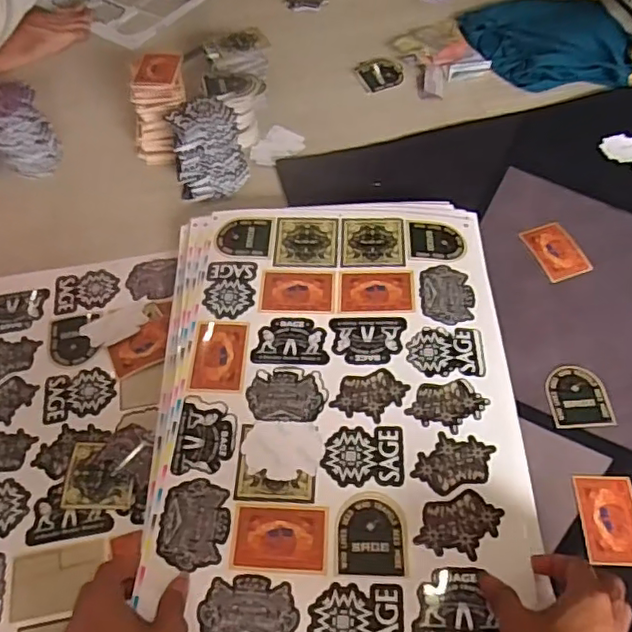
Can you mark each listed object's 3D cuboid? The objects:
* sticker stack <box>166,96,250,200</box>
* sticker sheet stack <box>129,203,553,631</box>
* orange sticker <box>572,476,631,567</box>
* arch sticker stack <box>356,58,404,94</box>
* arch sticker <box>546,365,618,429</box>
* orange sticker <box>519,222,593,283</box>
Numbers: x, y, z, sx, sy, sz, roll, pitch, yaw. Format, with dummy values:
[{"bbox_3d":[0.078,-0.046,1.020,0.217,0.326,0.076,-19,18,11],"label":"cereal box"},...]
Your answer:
[{"bbox_3d":[-0.138,-0.217,0.761,0.086,0.099,0.084,-7,58,-3],"label":"sticker stack"},{"bbox_3d":[0.022,0.075,0.578,0.347,0.025,0.483,-3,58,-1],"label":"sticker sheet stack"},{"bbox_3d":[0.276,0.190,0.547,0.057,0.005,0.080,2,58,2],"label":"orange sticker"},{"bbox_3d":[0.102,-0.378,0.912,0.066,0.004,0.072,-16,59,-8],"label":"arch sticker stack"},{"bbox_3d":[0.274,0.084,0.615,0.062,0.004,0.067,-4,61,3],"label":"arch sticker"},{"bbox_3d":[0.293,-0.078,0.715,0.058,0.004,0.080,-18,59,-10],"label":"orange sticker"}]

